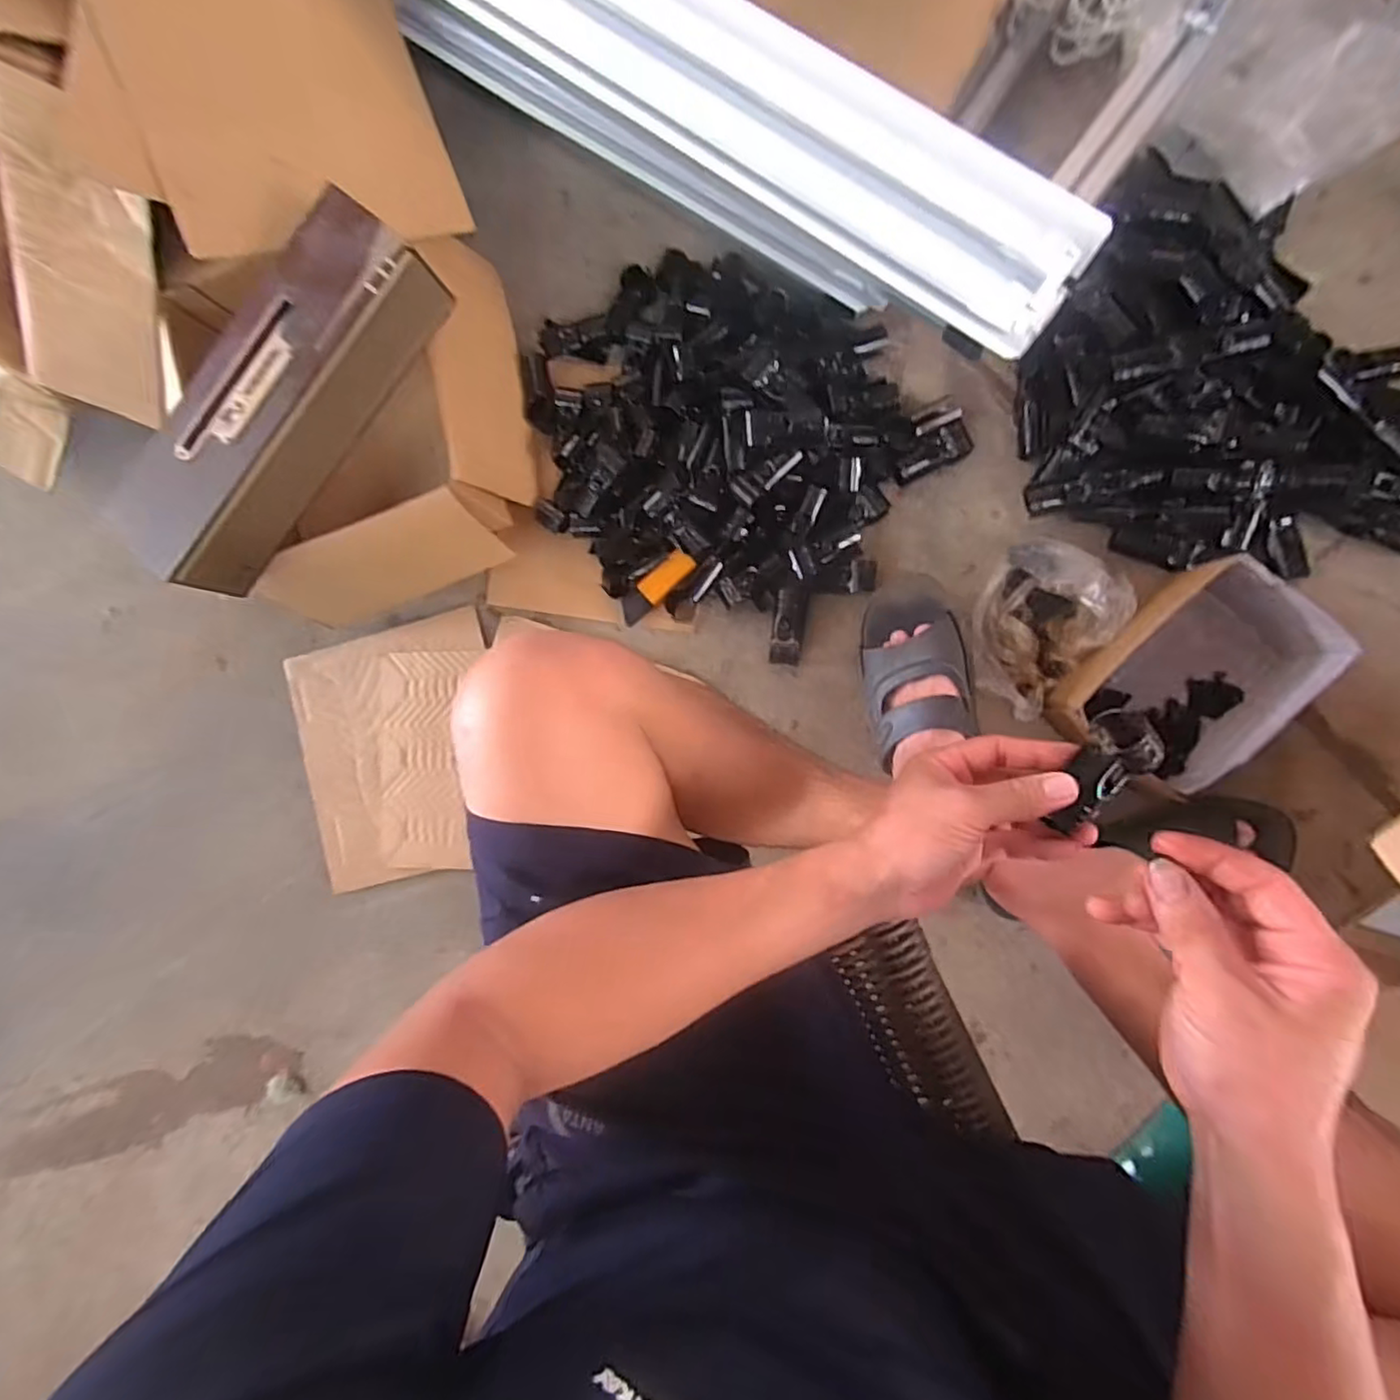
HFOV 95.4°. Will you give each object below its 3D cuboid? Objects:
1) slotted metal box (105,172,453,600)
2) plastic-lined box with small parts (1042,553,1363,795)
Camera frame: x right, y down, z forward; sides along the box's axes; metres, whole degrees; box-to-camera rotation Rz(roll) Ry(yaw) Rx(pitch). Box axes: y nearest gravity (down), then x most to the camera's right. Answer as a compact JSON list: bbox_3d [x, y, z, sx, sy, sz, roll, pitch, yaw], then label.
[{"bbox_3d":[-0.390,-0.273,0.605,0.102,0.084,0.370,38,95,9],"label":"slotted metal box"},{"bbox_3d":[0.456,-0.018,0.608,0.207,0.101,0.143,-44,82,6],"label":"plastic-lined box with small parts"}]

